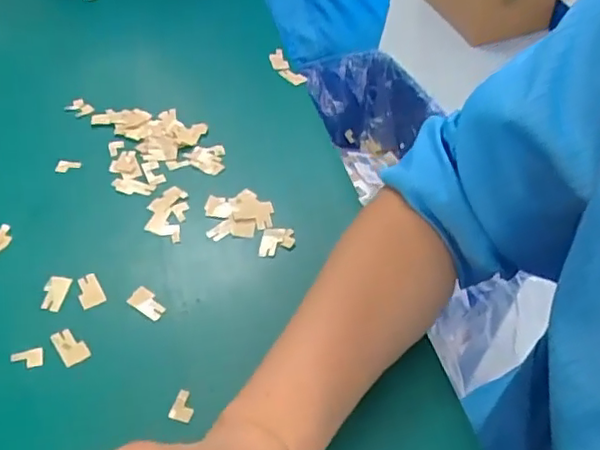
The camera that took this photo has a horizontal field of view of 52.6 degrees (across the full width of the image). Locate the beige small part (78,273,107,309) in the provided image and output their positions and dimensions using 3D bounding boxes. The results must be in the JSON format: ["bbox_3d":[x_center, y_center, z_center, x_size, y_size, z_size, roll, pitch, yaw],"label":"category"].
[{"bbox_3d":[-0.144,0.044,0.414,0.016,0.004,0.027,-25,51,-21],"label":"beige small part"}]

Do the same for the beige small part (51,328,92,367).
[{"bbox_3d":[-0.146,0.077,0.385,0.015,0.004,0.028,-32,54,-26],"label":"beige small part"}]

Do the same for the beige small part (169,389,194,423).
[{"bbox_3d":[-0.069,0.106,0.357,0.013,0.007,0.017,7,47,7],"label":"beige small part"}]

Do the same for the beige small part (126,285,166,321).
[{"bbox_3d":[-0.102,0.052,0.409,0.026,0.005,0.015,27,53,23],"label":"beige small part"}]

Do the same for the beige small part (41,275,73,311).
[{"bbox_3d":[-0.167,0.046,0.414,0.016,0.004,0.028,4,47,5],"label":"beige small part"}]

